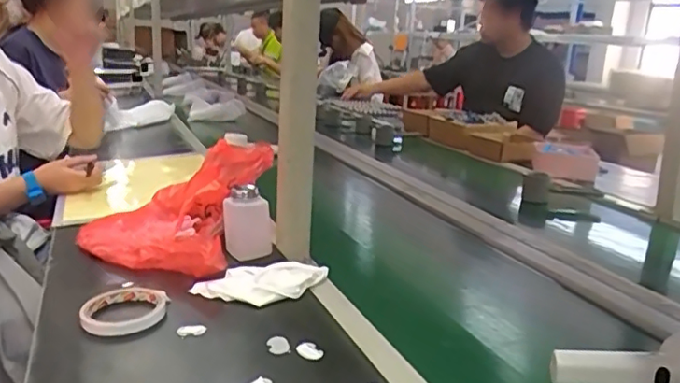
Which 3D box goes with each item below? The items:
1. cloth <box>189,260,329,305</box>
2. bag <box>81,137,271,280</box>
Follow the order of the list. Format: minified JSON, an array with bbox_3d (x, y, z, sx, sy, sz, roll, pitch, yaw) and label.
[{"bbox_3d":[-0.099,0.110,0.724,0.147,0.022,0.095,6,15,10],"label":"cloth"},{"bbox_3d":[-0.234,0.014,0.849,0.270,0.137,0.229,10,17,25],"label":"bag"}]

